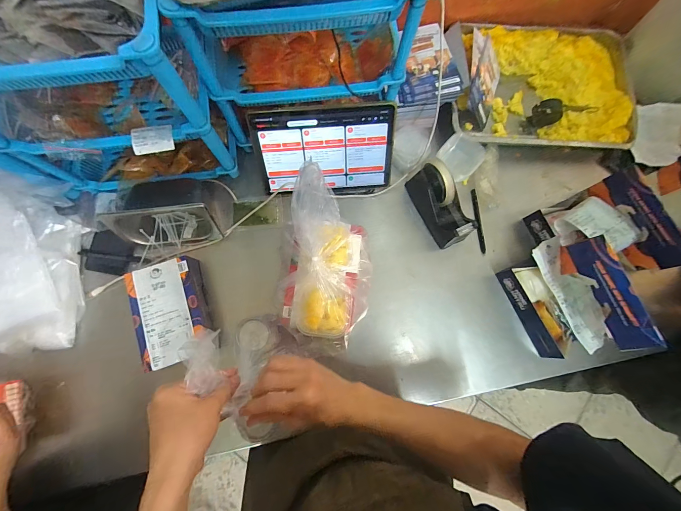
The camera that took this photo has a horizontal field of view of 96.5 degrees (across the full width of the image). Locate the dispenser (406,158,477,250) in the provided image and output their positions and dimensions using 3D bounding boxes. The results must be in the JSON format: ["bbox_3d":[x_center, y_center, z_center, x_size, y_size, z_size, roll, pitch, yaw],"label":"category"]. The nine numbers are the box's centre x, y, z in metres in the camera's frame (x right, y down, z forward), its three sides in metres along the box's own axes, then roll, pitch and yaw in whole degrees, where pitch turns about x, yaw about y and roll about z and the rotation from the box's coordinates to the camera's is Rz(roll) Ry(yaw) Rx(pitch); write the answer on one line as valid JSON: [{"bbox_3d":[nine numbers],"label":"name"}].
[{"bbox_3d":[0.190,-0.097,0.581,0.059,0.093,0.152,-27,81,-6],"label":"dispenser"}]

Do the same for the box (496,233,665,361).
[{"bbox_3d":[0.385,0.074,0.525,0.105,0.159,0.196,-17,80,-4],"label":"box"}]

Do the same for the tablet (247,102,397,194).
[{"bbox_3d":[-0.028,-0.191,0.563,0.250,0.165,0.009,-3,46,-3],"label":"tablet"}]

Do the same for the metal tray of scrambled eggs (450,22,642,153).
[{"bbox_3d":[0.426,-0.364,0.641,0.370,0.067,0.276,3,79,0],"label":"metal tray of scrambled eggs"}]

